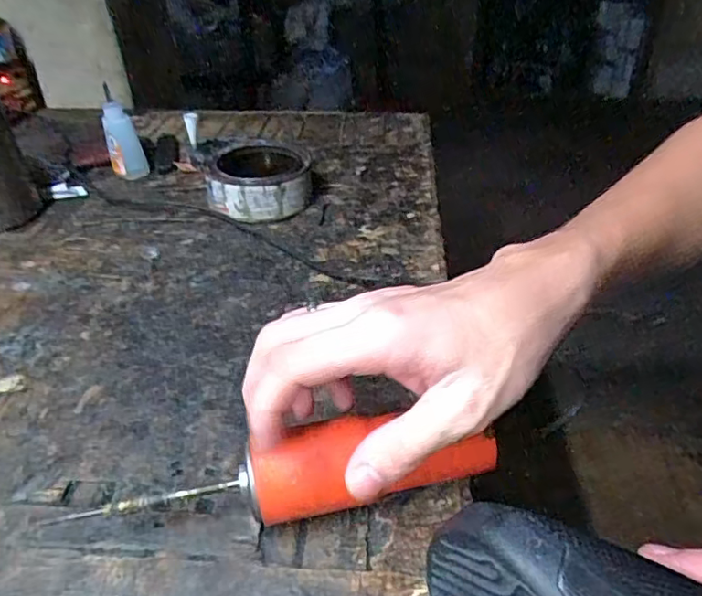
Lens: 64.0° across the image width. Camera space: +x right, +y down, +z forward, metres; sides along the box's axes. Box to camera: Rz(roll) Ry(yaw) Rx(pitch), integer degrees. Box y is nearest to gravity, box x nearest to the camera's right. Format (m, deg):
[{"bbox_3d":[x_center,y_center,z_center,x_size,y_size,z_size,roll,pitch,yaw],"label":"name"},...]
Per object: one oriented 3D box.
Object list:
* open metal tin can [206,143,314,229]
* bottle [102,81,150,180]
[{"bbox_3d":[-0.095,-0.121,0.574,0.099,0.047,0.103,-1,37,0],"label":"open metal tin can"},{"bbox_3d":[-0.249,-0.178,0.610,0.032,0.100,0.024,-26,44,-29],"label":"bottle"}]

